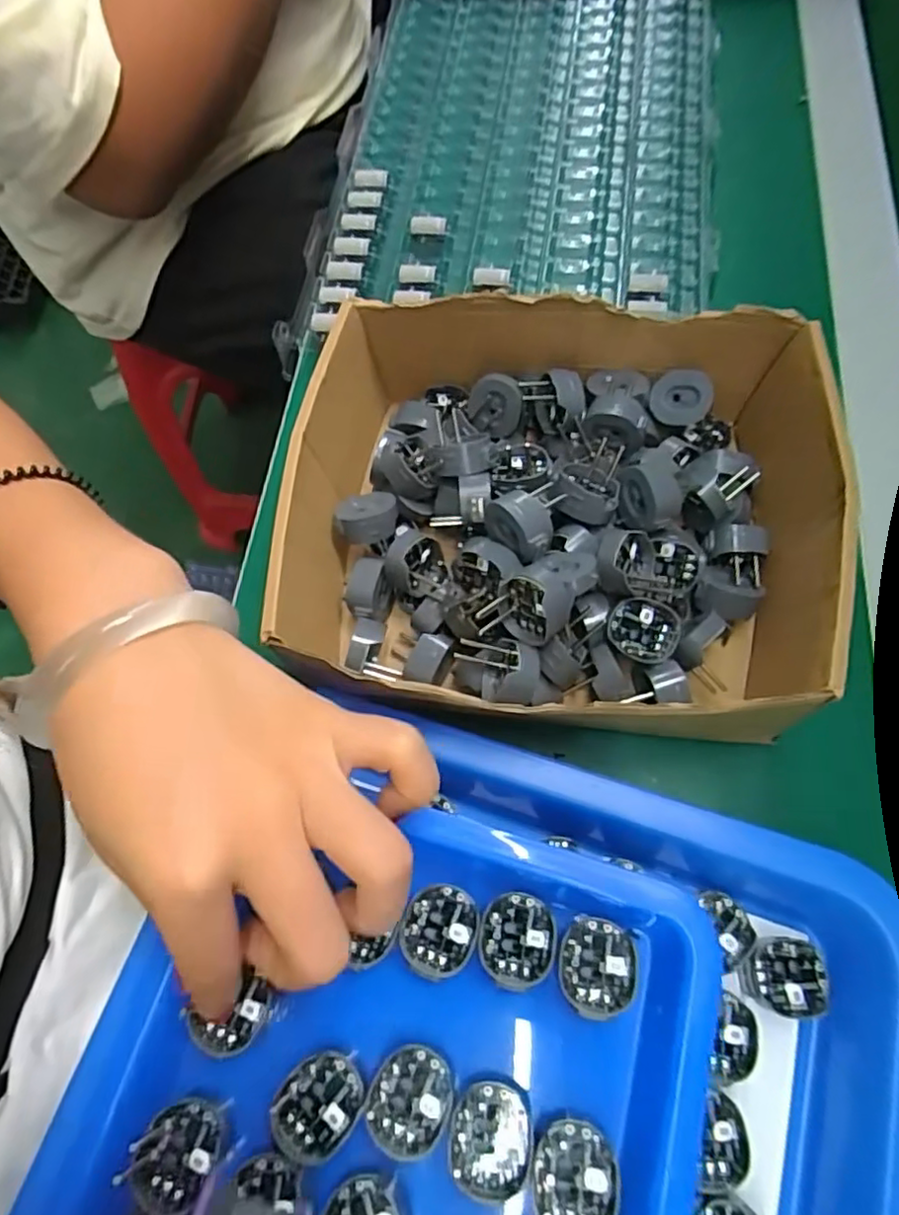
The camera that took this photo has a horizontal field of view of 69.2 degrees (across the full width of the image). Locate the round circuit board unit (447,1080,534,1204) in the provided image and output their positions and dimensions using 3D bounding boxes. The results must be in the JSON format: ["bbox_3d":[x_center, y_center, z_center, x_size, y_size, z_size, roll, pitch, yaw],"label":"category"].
[{"bbox_3d":[0.013,0.161,0.197,0.024,0.005,0.028,8,69,6],"label":"round circuit board unit"}]

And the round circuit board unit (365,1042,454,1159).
[{"bbox_3d":[-0.012,0.154,0.203,0.026,0.006,0.027,-1,69,2],"label":"round circuit board unit"}]

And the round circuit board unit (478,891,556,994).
[{"bbox_3d":[0.023,0.111,0.217,0.025,0.004,0.029,5,69,5],"label":"round circuit board unit"}]

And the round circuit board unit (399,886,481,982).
[{"bbox_3d":[-0.003,0.110,0.223,0.026,0.011,0.028,0,69,3],"label":"round circuit board unit"}]

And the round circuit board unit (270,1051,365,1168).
[{"bbox_3d":[-0.042,0.157,0.204,0.025,0.004,0.029,40,76,16],"label":"round circuit board unit"}]

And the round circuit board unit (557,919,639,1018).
[{"bbox_3d":[0.049,0.118,0.213,0.024,0.004,0.028,5,69,5],"label":"round circuit board unit"}]

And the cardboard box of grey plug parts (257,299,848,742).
[{"bbox_3d":[0.037,-0.040,0.278,0.223,0.063,0.183,6,69,5],"label":"cardboard box of grey plug parts"}]

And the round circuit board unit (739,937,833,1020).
[{"bbox_3d":[0.120,0.132,0.232,0.030,0.004,0.024,1,69,3],"label":"round circuit board unit"}]

